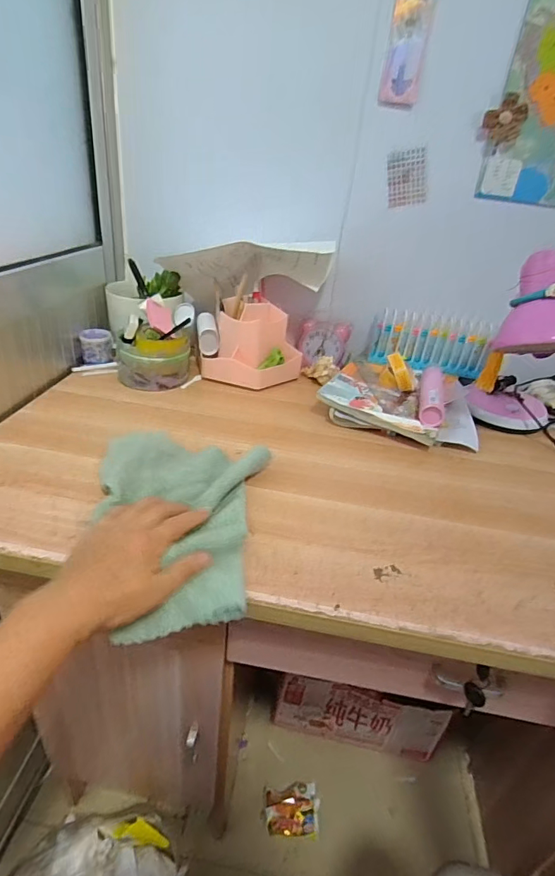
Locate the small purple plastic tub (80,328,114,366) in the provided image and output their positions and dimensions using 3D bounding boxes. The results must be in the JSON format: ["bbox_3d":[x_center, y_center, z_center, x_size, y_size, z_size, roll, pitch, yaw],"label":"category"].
[{"bbox_3d":[-0.316,-0.159,0.790,0.052,0.046,0.055,-5,33,-20],"label":"small purple plastic tub"}]

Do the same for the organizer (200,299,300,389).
[{"bbox_3d":[-0.041,-0.156,0.764,0.142,0.125,0.102,16,32,15],"label":"organizer"}]

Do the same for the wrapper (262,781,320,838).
[{"bbox_3d":[0.026,0.694,0.845,0.100,0.029,0.079,6,31,-3],"label":"wrapper"}]

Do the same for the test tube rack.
[{"bbox_3d":[0.275,-0.172,0.814,0.212,0.091,0.039,12,31,9],"label":"test tube rack"}]

